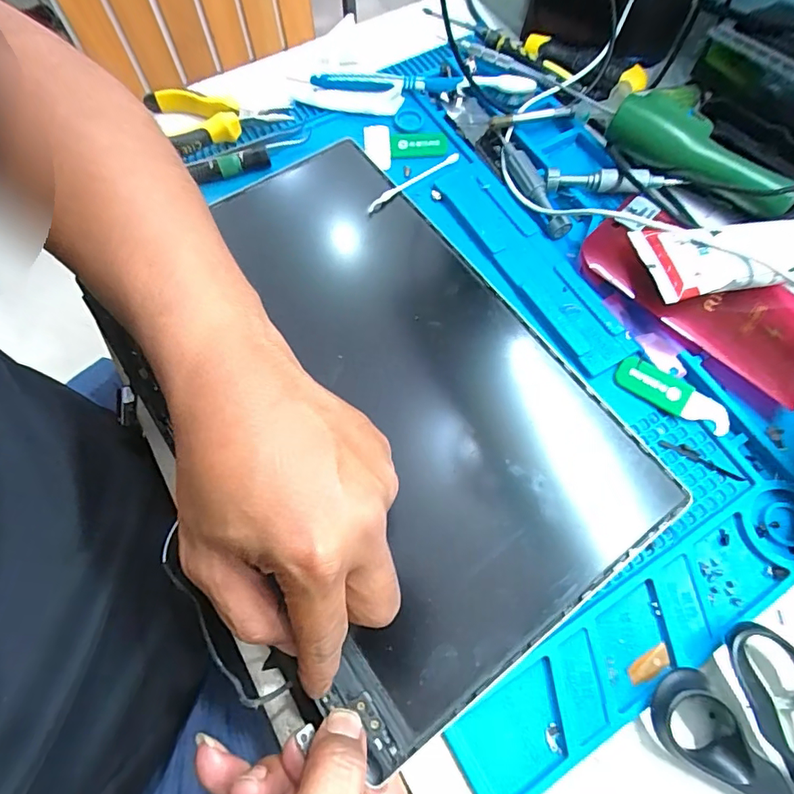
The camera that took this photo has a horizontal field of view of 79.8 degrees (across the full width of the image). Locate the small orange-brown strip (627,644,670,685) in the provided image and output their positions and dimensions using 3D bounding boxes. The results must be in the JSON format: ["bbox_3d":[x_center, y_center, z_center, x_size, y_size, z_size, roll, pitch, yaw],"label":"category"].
[{"bbox_3d":[0.131,0.139,0.246,0.026,0.004,0.009,-24,70,-10],"label":"small orange-brown strip"}]

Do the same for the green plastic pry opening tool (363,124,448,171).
[{"bbox_3d":[0.006,-0.201,0.378,0.065,0.012,0.037,1,68,-1],"label":"green plastic pry opening tool"}]

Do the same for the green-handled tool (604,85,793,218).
[{"bbox_3d":[0.216,-0.172,0.339,0.134,0.033,0.039,39,73,14],"label":"green-handled tool"}]

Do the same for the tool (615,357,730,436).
[{"bbox_3d":[0.174,-0.002,0.298,0.071,0.004,0.022,30,71,11],"label":"tool"}]

